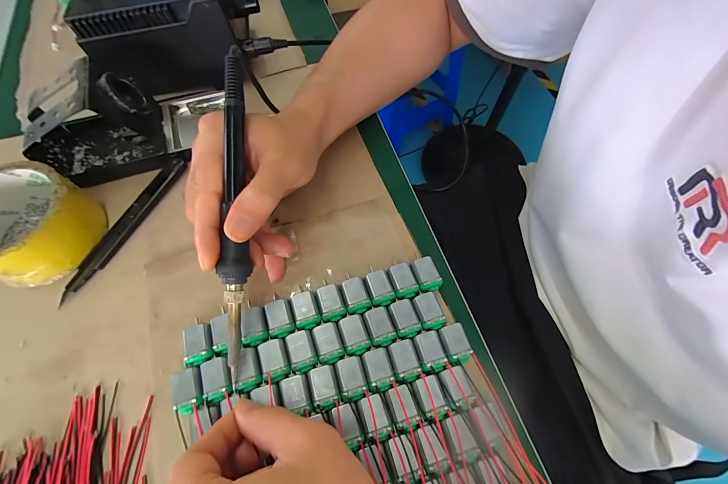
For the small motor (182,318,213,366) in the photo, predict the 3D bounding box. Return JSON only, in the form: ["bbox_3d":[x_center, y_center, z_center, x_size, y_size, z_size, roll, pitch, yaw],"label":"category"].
[{"bbox_3d":[-0.118,0.071,0.226,0.018,0.015,0.034,-16,66,-8],"label":"small motor"}]

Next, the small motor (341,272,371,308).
[{"bbox_3d":[-0.007,0.040,0.244,0.017,0.016,0.028,-20,66,-10],"label":"small motor"}]

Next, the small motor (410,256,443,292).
[{"bbox_3d":[0.049,0.027,0.250,0.018,0.014,0.026,-20,66,-10],"label":"small motor"}]

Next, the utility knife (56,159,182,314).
[{"bbox_3d":[-0.204,-0.016,0.269,0.017,0.009,0.144,24,67,10],"label":"utility knife"}]

